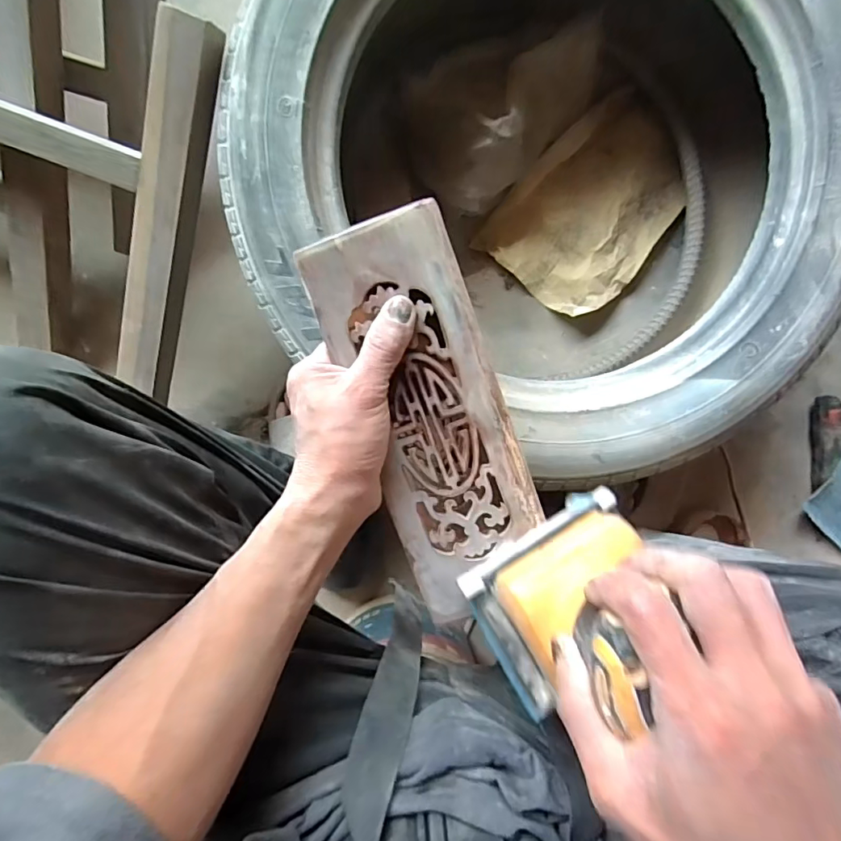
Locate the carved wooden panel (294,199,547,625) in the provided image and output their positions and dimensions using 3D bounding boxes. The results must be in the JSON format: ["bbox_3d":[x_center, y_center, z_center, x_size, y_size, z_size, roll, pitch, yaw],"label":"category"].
[{"bbox_3d":[0.008,-0.002,0.328,0.096,0.007,0.249,-17,97,0],"label":"carved wooden panel"}]

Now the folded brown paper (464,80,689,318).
[{"bbox_3d":[0.216,-0.265,0.642,0.175,0.034,0.254,40,94,-5],"label":"folded brown paper"}]

